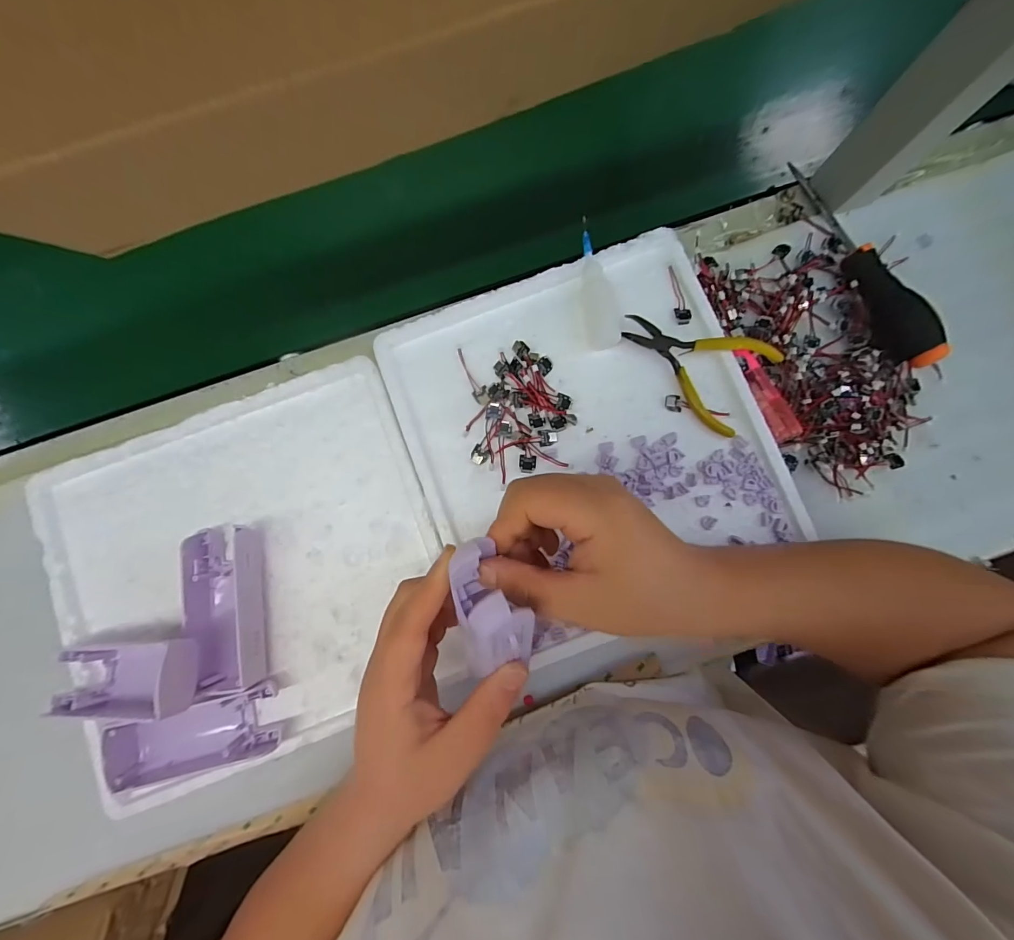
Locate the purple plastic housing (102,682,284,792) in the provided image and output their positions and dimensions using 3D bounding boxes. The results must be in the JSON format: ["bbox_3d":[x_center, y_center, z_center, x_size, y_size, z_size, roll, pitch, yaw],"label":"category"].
[{"bbox_3d":[-0.211,0.183,0.293,0.108,0.030,0.048,-16,84,-2],"label":"purple plastic housing"}]

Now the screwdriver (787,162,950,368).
[{"bbox_3d":[0.286,-0.175,0.336,0.025,0.034,0.201,-19,84,-2],"label":"screwdriver"}]

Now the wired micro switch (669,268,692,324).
[{"bbox_3d":[0.133,-0.136,0.333,0.011,0.004,0.047,-12,84,-1],"label":"wired micro switch"}]

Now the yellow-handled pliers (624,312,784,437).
[{"bbox_3d":[0.138,-0.082,0.318,0.108,0.019,0.069,33,85,3],"label":"yellow-handled pliers"}]

